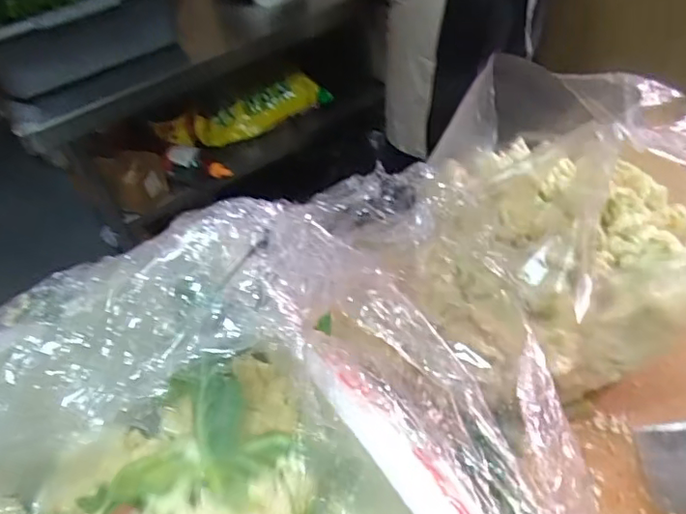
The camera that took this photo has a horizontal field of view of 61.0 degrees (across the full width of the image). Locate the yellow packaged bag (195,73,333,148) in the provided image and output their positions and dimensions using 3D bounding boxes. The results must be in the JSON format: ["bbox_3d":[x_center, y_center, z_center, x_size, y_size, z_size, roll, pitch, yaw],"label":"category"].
[{"bbox_3d":[-0.187,-0.353,1.380,0.331,0.071,0.090,-16,53,-8],"label":"yellow packaged bag"}]

